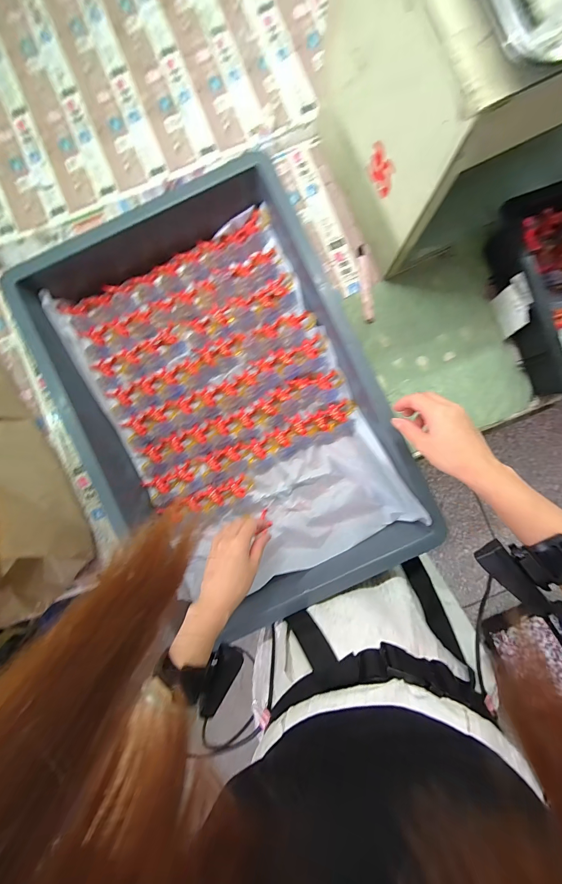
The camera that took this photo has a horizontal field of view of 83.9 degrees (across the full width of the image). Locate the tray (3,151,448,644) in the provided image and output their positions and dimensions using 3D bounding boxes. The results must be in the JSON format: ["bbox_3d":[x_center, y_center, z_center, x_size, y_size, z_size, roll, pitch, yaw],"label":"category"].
[{"bbox_3d":[-0.089,-0.064,0.485,0.410,0.124,0.636,-26,86,1],"label":"tray"}]

